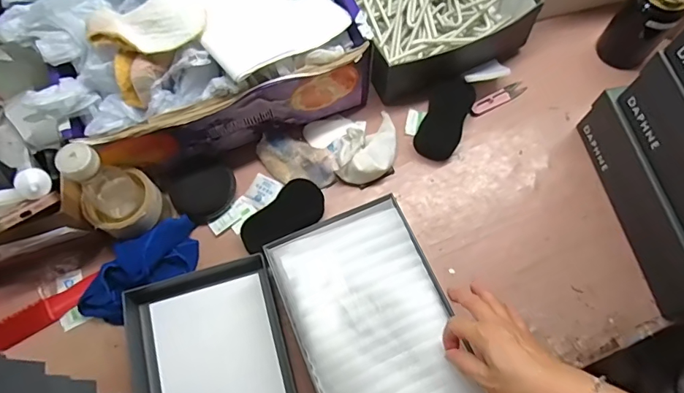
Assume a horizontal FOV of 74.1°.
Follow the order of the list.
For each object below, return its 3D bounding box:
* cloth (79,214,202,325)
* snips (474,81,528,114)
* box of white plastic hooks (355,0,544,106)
[{"bbox_3d":[-0.268,0.101,0.600,0.176,0.052,0.088,-38,73,-12],"label":"cloth"},{"bbox_3d":[0.249,-0.157,0.720,0.102,0.006,0.024,-26,71,-8],"label":"snips"},{"bbox_3d":[0.127,-0.321,0.736,0.281,0.097,0.290,-25,71,-8],"label":"box of white plastic hooks"}]

